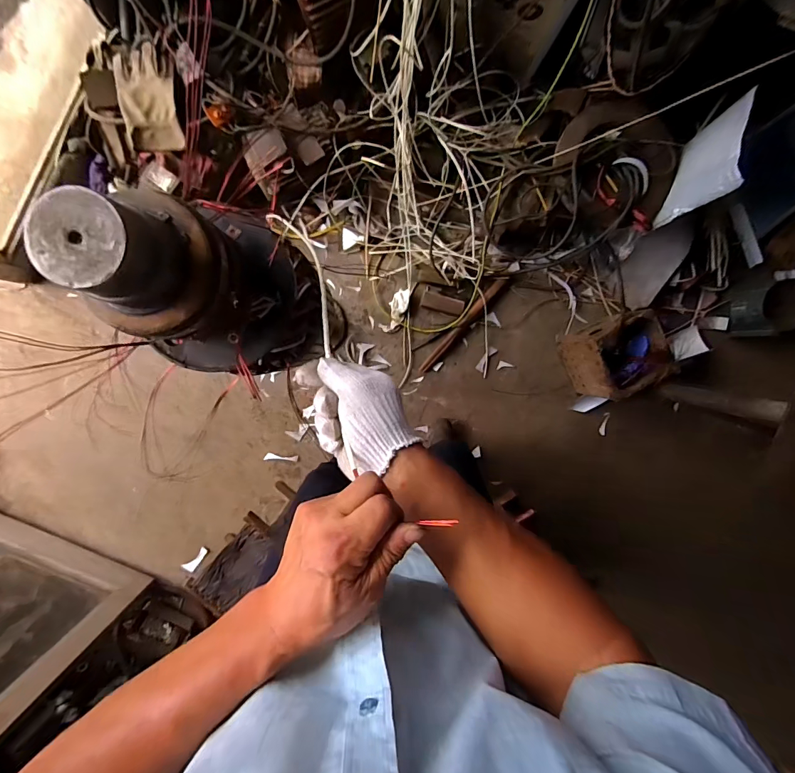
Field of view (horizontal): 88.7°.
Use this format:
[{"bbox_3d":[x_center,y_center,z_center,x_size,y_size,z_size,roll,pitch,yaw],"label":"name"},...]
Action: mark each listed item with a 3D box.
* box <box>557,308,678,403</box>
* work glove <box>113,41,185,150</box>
[{"bbox_3d":[0.629,-0.093,1.195,0.191,0.246,0.207,-22,96,-1],"label":"box"},{"bbox_3d":[-0.590,-0.690,0.970,0.131,0.048,0.229,-11,95,-2],"label":"work glove"}]

